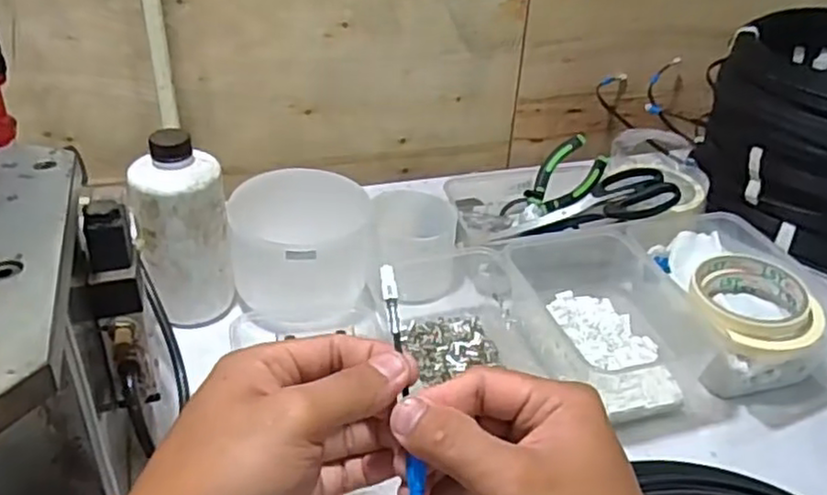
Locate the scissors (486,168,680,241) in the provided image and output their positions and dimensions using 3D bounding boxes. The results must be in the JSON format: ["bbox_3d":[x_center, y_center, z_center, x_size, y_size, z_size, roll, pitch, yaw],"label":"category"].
[{"bbox_3d":[0.163,-0.037,0.688,0.179,0.019,0.073,-16,31,15],"label":"scissors"}]

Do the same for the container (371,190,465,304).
[{"bbox_3d":[0.007,-0.002,0.643,0.079,0.078,0.069,4,32,1],"label":"container"}]

